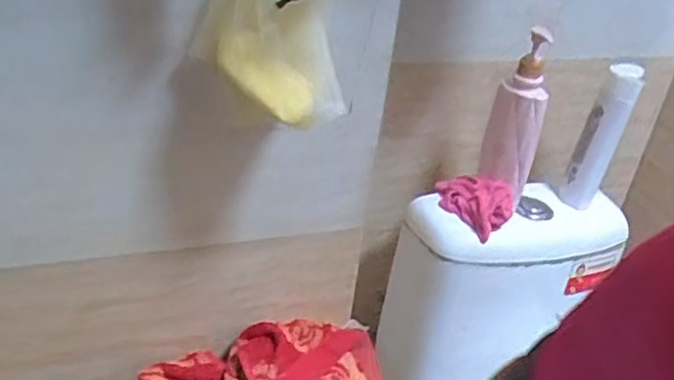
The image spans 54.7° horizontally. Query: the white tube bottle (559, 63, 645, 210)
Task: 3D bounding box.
[{"bbox_3d":[0.397,-0.078,0.985,0.060,0.218,0.053,18,33,16],"label":"white tube bottle"}]

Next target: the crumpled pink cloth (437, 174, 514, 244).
[{"bbox_3d":[0.199,0.017,0.960,0.066,0.081,0.115,-21,42,-37],"label":"crumpled pink cloth"}]

